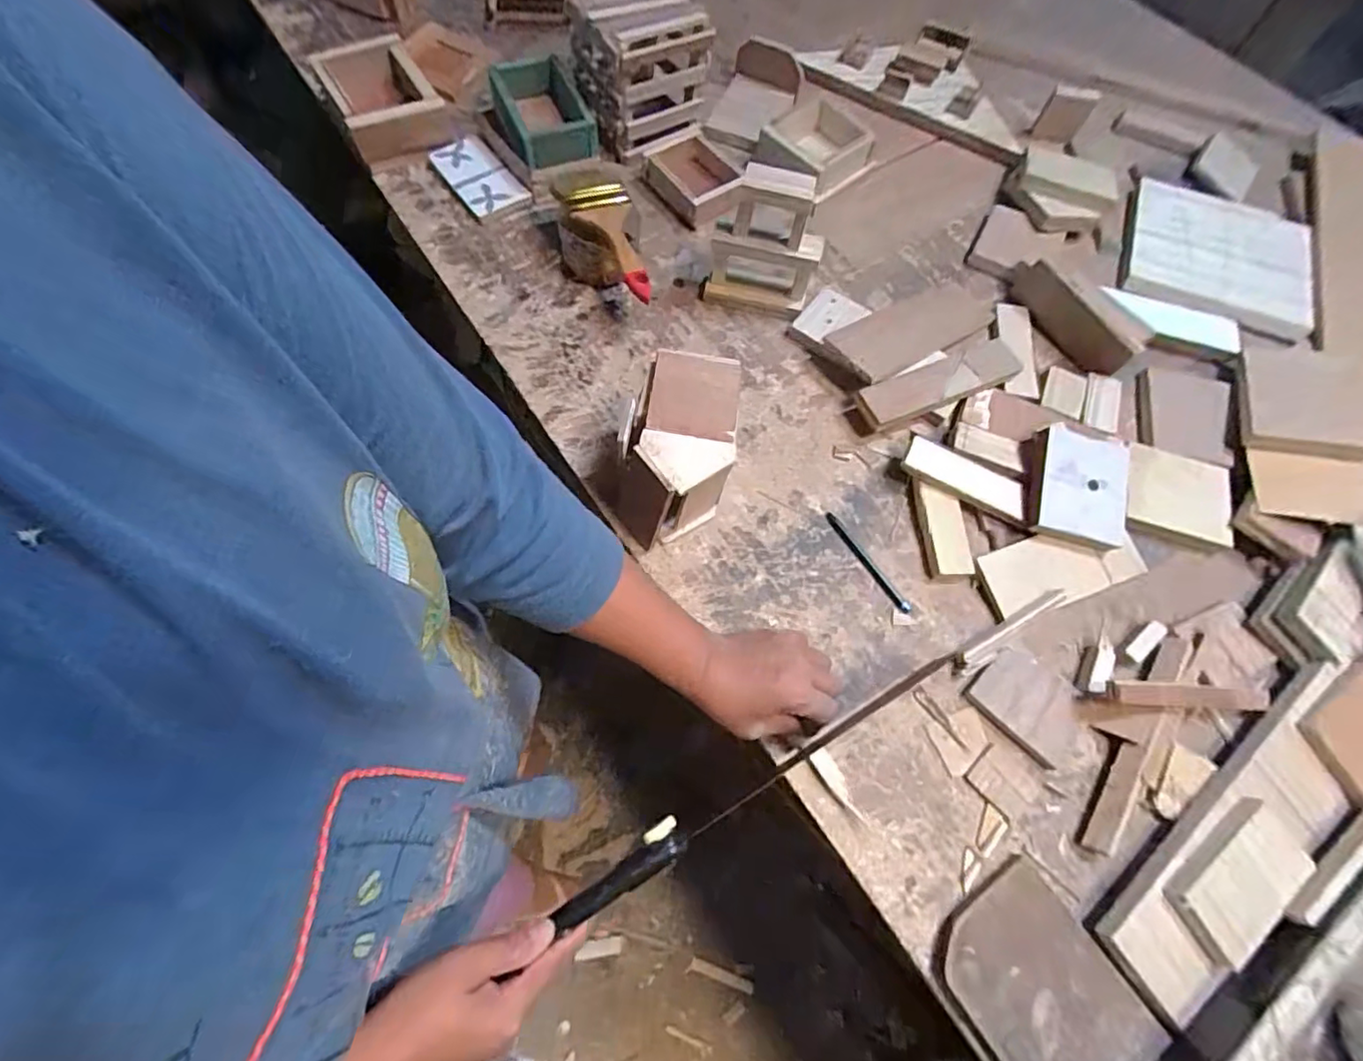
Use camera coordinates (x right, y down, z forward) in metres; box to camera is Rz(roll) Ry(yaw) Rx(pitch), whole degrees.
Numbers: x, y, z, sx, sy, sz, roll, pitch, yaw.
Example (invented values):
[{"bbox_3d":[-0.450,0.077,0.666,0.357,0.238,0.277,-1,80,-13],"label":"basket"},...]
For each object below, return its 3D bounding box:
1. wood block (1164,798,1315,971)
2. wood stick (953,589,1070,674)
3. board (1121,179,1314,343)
[{"bbox_3d":[0.410,0.254,0.425,0.115,0.009,0.065,-32,83,-16],"label":"wood block"},{"bbox_3d":[0.288,0.089,0.510,0.121,0.016,0.017,-29,72,-11],"label":"wood stick"},{"bbox_3d":[0.643,-0.333,0.700,0.207,0.013,0.195,21,66,6],"label":"board"}]

